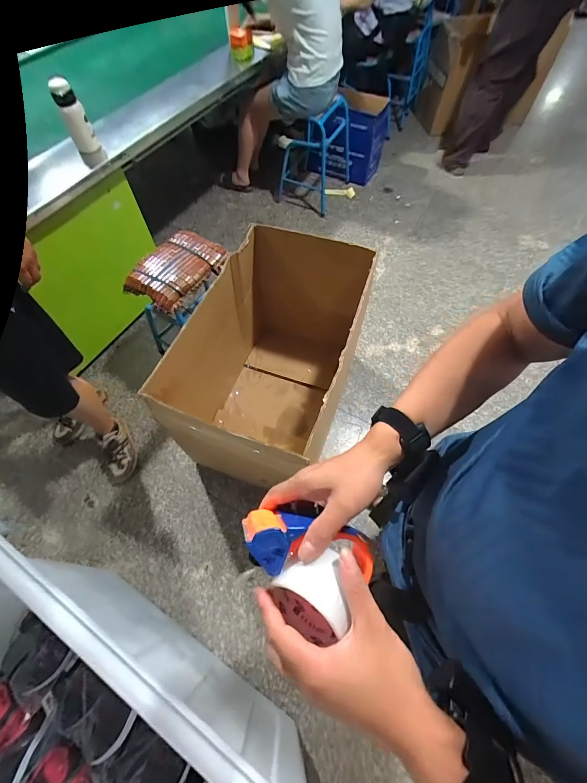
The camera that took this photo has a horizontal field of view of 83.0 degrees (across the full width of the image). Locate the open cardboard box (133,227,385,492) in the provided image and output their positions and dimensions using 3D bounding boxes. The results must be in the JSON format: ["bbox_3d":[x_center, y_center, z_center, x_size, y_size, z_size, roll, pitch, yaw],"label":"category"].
[{"bbox_3d":[-0.059,-0.082,1.233,0.456,0.641,0.768,18,63,9],"label":"open cardboard box"}]

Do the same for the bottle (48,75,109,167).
[{"bbox_3d":[-0.719,-0.890,1.112,0.073,0.237,0.069,-29,66,-15],"label":"bottle"}]

